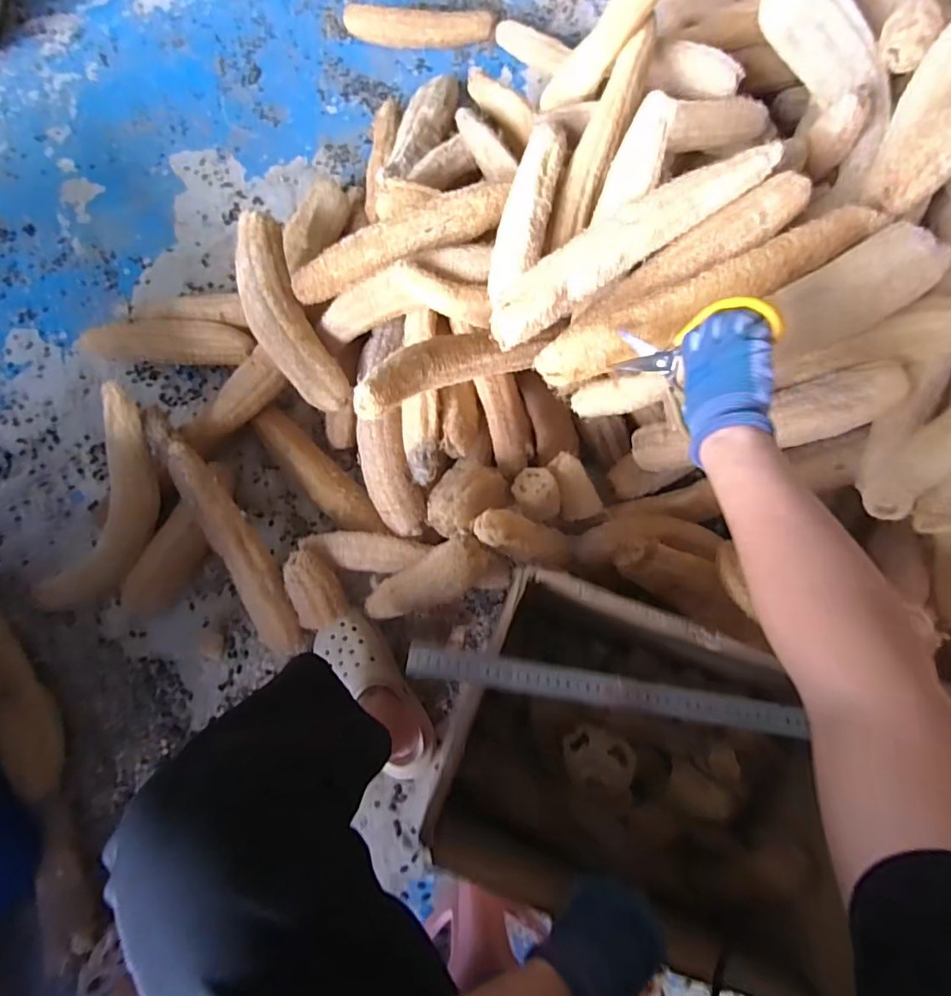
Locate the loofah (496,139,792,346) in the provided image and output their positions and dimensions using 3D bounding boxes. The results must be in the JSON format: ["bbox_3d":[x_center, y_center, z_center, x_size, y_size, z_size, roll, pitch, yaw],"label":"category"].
[{"bbox_3d":[0.197,-0.323,0.679,0.411,0.097,0.080,-33,76,2],"label":"loofah"}]

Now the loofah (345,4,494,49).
[{"bbox_3d":[-0.127,-1.083,1.214,0.338,0.062,0.066,-2,72,-3],"label":"loofah"}]

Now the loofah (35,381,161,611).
[{"bbox_3d":[-0.541,0.016,0.787,0.098,0.074,0.366,30,107,7],"label":"loofah"}]

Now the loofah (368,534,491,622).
[{"bbox_3d":[-0.076,0.123,0.718,0.053,0.240,0.066,0,66,-44],"label":"loofah"}]

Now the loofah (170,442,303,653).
[{"bbox_3d":[-0.353,0.072,0.766,0.080,0.050,0.347,-28,96,-11],"label":"loofah"}]

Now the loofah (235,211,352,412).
[{"bbox_3d":[-0.308,-0.294,0.834,0.100,0.068,0.342,-23,74,-10],"label":"loofah"}]

